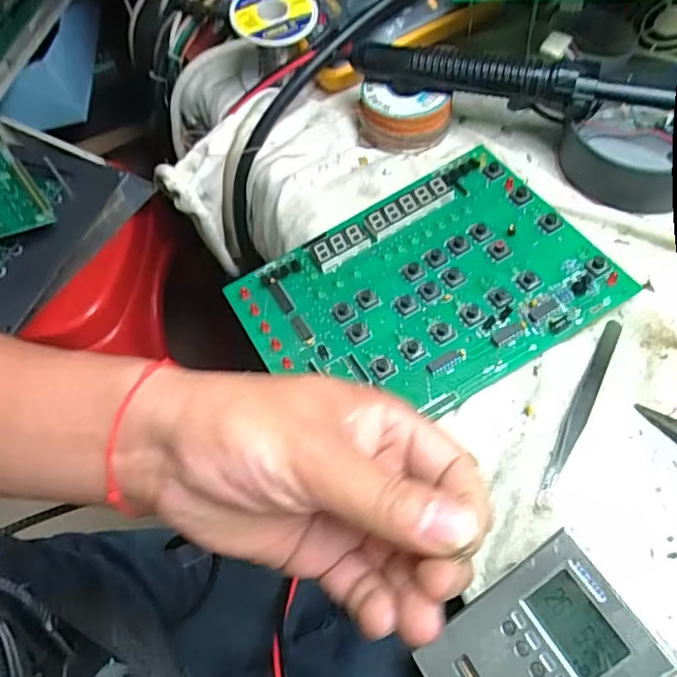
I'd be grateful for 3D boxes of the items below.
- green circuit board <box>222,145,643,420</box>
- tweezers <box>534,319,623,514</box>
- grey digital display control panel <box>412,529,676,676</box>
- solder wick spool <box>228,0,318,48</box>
[{"bbox_3d":[0.053,-0.033,0.369,0.210,0.013,0.153,-29,64,-12],"label":"green circuit board"},{"bbox_3d":[0.138,0.038,0.329,0.010,0.009,0.127,27,67,19],"label":"tweezers"},{"bbox_3d":[0.088,0.146,0.263,0.099,0.004,0.066,-46,52,13],"label":"grey digital display control panel"},{"bbox_3d":[-0.050,-0.246,0.439,0.064,0.011,0.052,9,83,1],"label":"solder wick spool"}]

